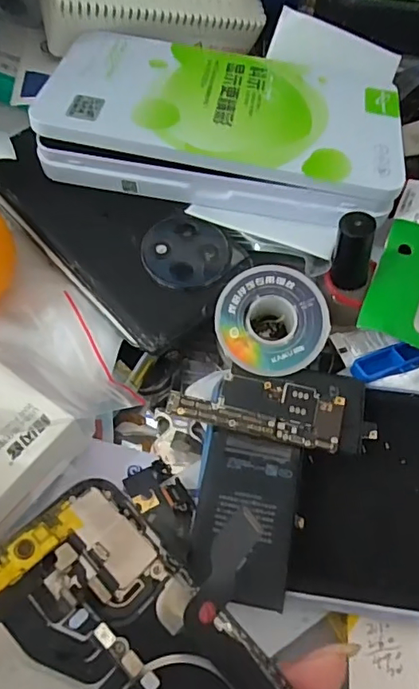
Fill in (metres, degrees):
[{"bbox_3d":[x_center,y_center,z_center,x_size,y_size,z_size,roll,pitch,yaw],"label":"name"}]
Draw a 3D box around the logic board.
[{"bbox_3d":[0.021,0.028,0.236,0.077,0.004,0.026,12,58,7],"label":"logic board"}]

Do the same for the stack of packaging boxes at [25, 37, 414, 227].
[{"bbox_3d":[0.009,-0.125,0.284,0.192,0.035,0.114,11,58,6],"label":"stack of packaging boxes"}]

